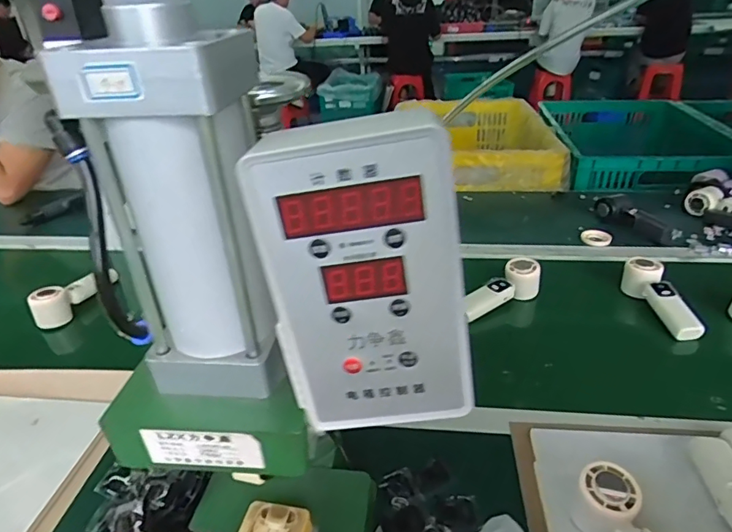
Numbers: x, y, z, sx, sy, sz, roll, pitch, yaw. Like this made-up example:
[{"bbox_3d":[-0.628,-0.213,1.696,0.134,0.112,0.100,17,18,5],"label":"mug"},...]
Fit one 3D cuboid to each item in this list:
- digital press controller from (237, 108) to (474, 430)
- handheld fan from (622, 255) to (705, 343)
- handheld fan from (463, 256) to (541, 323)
[{"bbox_3d":[0.001,0.002,0.246,0.094,0.157,0.051,-2,31,2],"label":"digital press controller"},{"bbox_3d":[0.484,0.048,0.795,0.043,0.058,0.165,-5,31,-2],"label":"handheld fan"},{"bbox_3d":[0.229,0.043,0.825,0.153,0.064,0.056,-24,36,-30],"label":"handheld fan"}]

